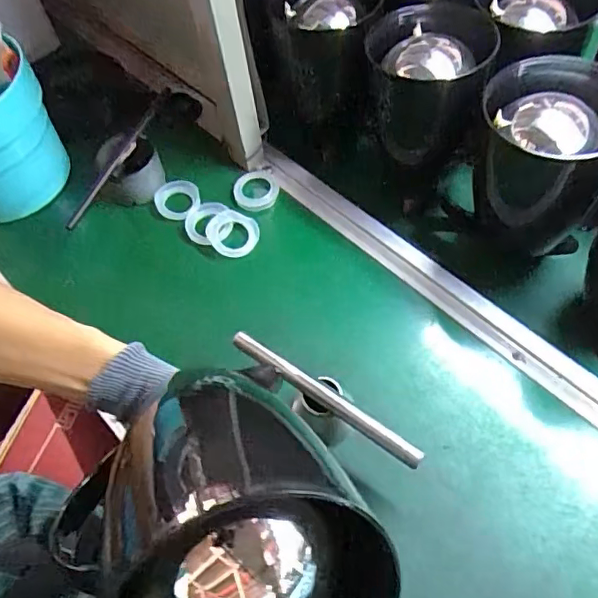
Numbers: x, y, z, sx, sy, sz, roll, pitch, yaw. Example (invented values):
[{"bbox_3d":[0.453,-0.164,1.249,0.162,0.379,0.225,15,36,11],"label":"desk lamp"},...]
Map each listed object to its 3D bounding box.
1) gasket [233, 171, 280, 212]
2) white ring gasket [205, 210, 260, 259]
[{"bbox_3d":[-0.054,-0.137,0.710,0.057,0.007,0.062,-2,58,4],"label":"gasket"},{"bbox_3d":[-0.078,-0.077,0.672,0.061,0.020,0.054,0,77,-12],"label":"white ring gasket"}]

